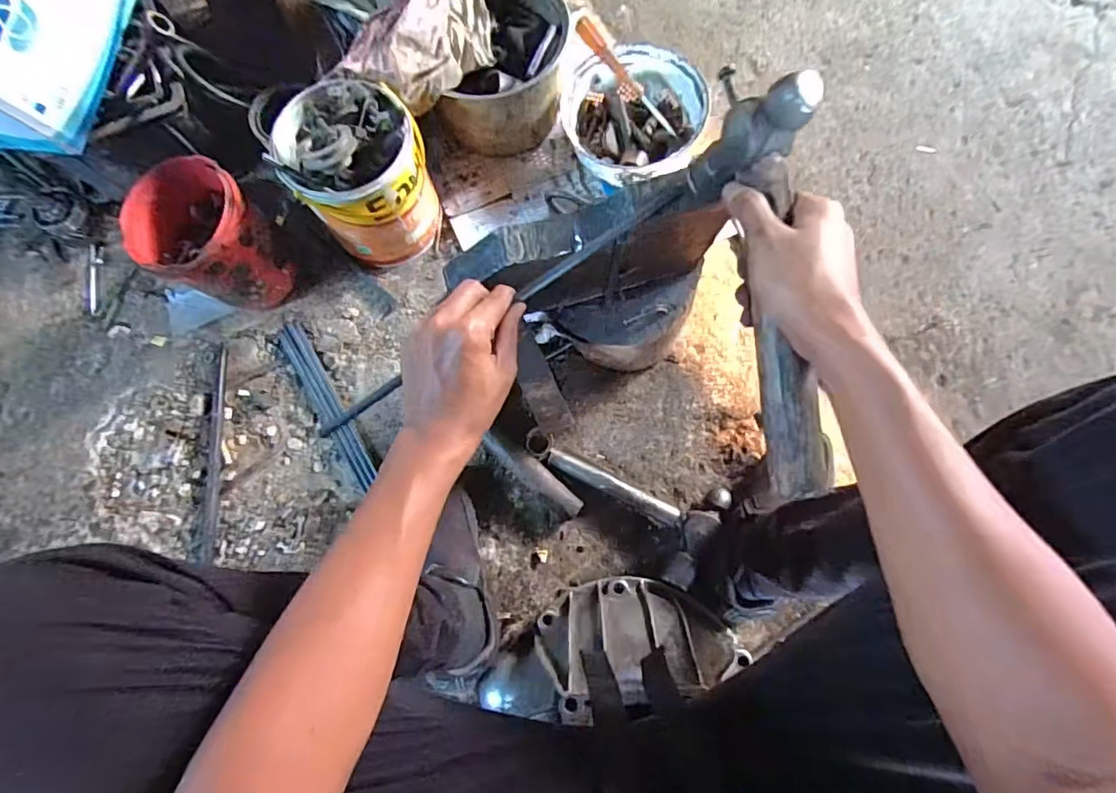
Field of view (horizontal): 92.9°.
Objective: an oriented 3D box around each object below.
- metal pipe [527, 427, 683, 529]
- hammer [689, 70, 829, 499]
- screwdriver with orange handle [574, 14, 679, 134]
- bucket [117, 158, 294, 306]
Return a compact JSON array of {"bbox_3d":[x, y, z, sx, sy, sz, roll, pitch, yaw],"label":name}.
[{"bbox_3d":[0.061,0.113,0.728,0.231,0.032,0.037,28,76,10],"label":"metal pipe"},{"bbox_3d":[0.151,-0.067,0.378,0.049,0.096,0.275,-8,93,-1],"label":"hammer"},{"bbox_3d":[0.102,-0.477,0.803,0.028,0.031,0.211,-45,99,-11],"label":"screwdriver with orange handle"},{"bbox_3d":[-0.486,-0.214,0.758,0.150,0.175,0.147,-1,74,3],"label":"bucket"}]

